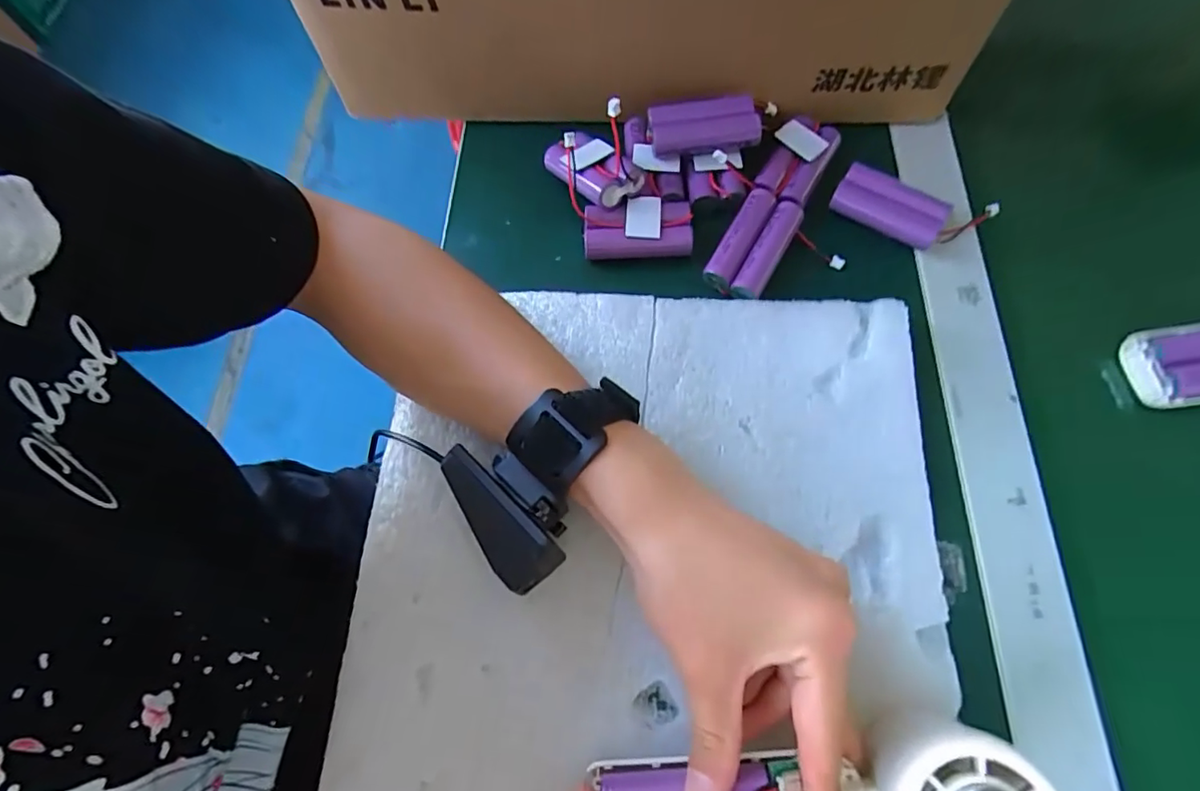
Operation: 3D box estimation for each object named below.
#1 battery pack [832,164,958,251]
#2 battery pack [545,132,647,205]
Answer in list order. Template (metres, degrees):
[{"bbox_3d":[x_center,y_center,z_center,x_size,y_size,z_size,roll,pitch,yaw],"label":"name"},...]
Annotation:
[{"bbox_3d":[0.181,-0.118,0.345,0.066,0.015,0.035,29,72,11],"label":"battery pack"},{"bbox_3d":[-0.005,-0.145,0.346,0.031,0.019,0.067,-42,62,-14],"label":"battery pack"}]

